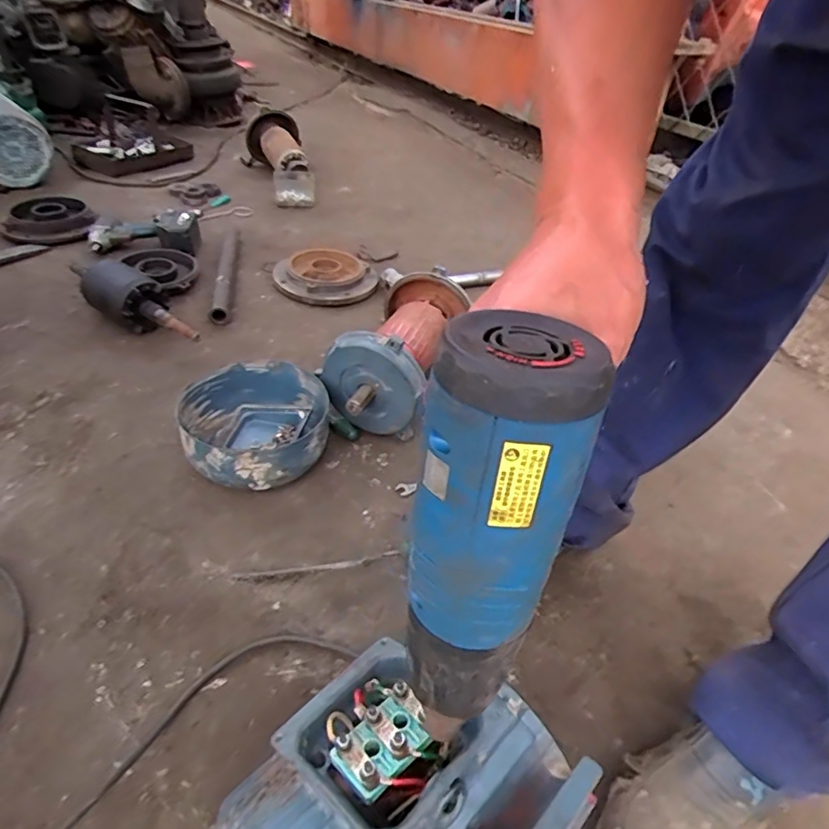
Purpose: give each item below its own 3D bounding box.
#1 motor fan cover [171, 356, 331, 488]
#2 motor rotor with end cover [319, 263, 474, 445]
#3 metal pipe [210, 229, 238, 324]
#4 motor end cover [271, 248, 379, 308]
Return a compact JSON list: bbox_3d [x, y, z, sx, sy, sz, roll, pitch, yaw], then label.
[{"bbox_3d":[-0.249,0.017,0.887,0.221,0.088,0.234,-13,42,-22],"label":"motor fan cover"},{"bbox_3d":[-0.032,-0.103,0.992,0.180,0.175,0.328,14,38,13],"label":"motor rotor with end cover"},{"bbox_3d":[-0.452,-0.343,1.345,0.035,0.034,0.428,-3,38,-9],"label":"metal pipe"},{"bbox_3d":[-0.218,-0.339,1.367,0.245,0.046,0.237,22,41,21],"label":"motor end cover"}]

